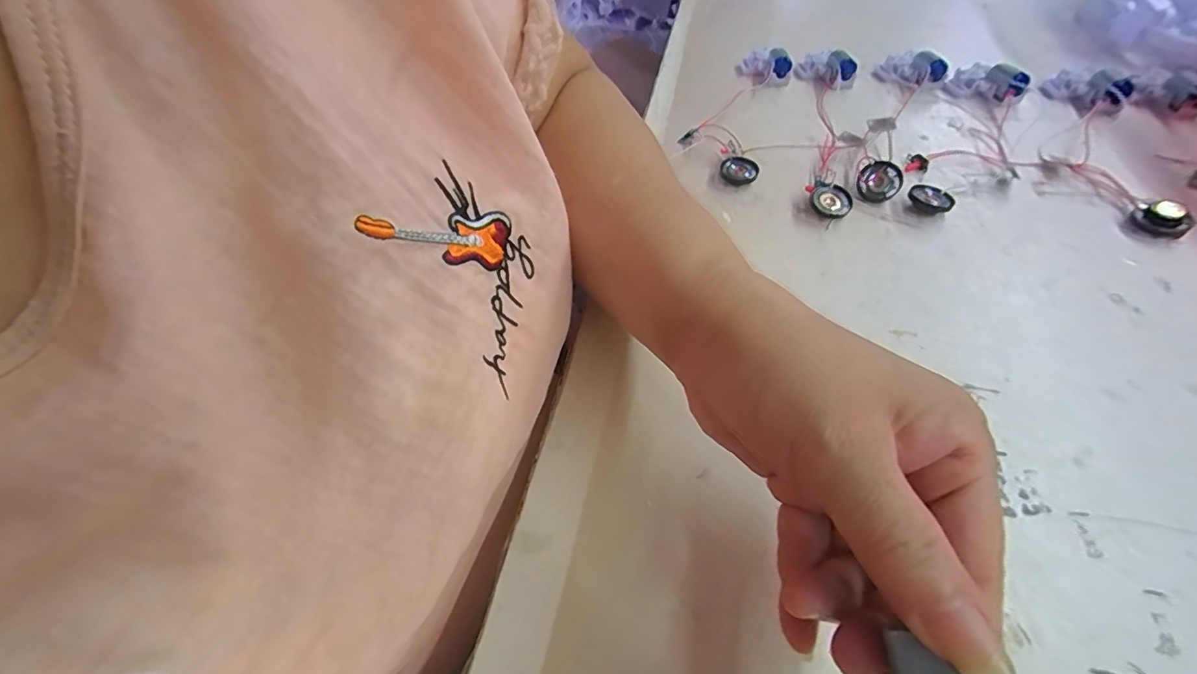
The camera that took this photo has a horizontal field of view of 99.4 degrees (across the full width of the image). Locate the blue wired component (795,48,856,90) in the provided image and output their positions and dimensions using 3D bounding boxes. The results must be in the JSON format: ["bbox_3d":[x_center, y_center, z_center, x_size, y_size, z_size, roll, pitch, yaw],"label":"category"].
[{"bbox_3d":[0.193,-0.227,0.429,0.022,0.021,0.053,-35,56,-21],"label":"blue wired component"}]

